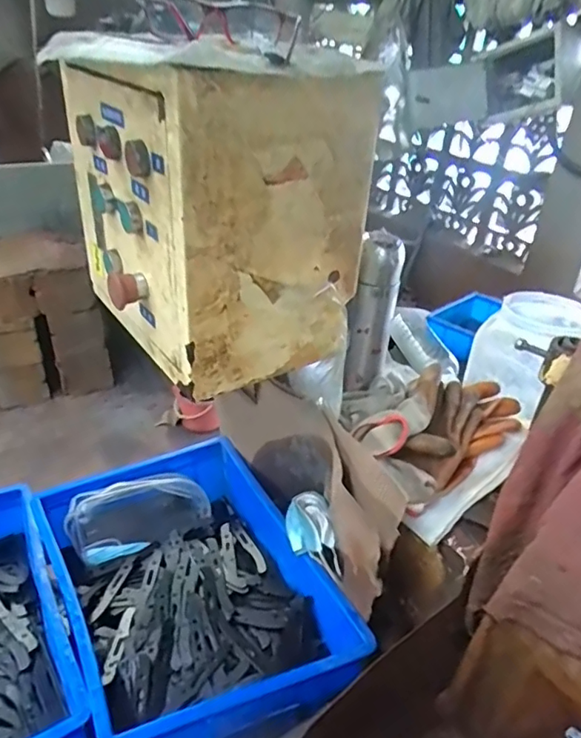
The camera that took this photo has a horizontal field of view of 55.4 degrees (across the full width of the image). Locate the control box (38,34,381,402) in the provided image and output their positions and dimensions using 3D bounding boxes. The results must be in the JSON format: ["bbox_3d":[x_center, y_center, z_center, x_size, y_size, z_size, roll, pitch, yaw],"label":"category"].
[{"bbox_3d":[-0.101,-0.177,0.593,0.210,0.285,0.304,-19,38,-34],"label":"control box"}]

